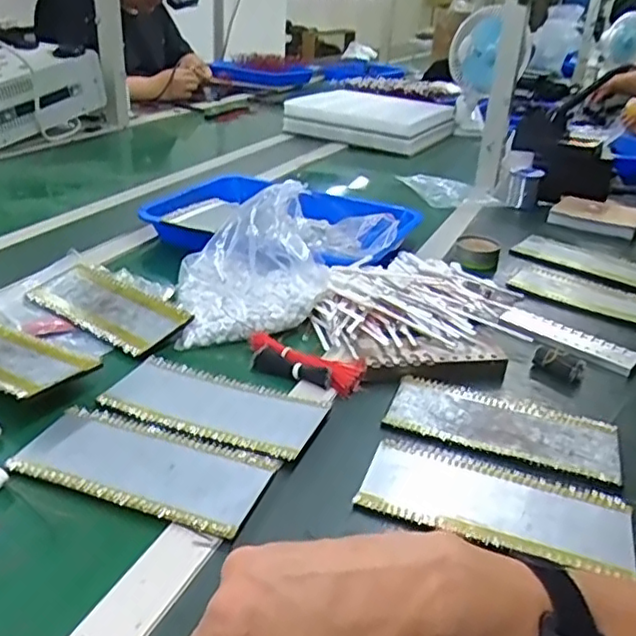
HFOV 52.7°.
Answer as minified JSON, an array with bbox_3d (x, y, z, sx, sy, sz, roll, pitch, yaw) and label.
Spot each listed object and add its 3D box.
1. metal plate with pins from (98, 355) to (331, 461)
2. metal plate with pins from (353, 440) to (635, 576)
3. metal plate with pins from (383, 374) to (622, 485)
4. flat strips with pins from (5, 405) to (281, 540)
[{"bbox_3d":[-0.097,0.077,0.591,0.200,0.009,0.088,14,30,18],"label":"metal plate with pins"},{"bbox_3d":[0.138,0.142,0.499,0.199,0.007,0.086,13,29,16],"label":"metal plate with pins"},{"bbox_3d":[0.168,0.096,0.588,0.198,0.005,0.089,14,30,18],"label":"metal plate with pins"},{"bbox_3d":[-0.141,0.117,0.516,0.201,0.008,0.088,13,29,16],"label":"flat strips with pins"}]

